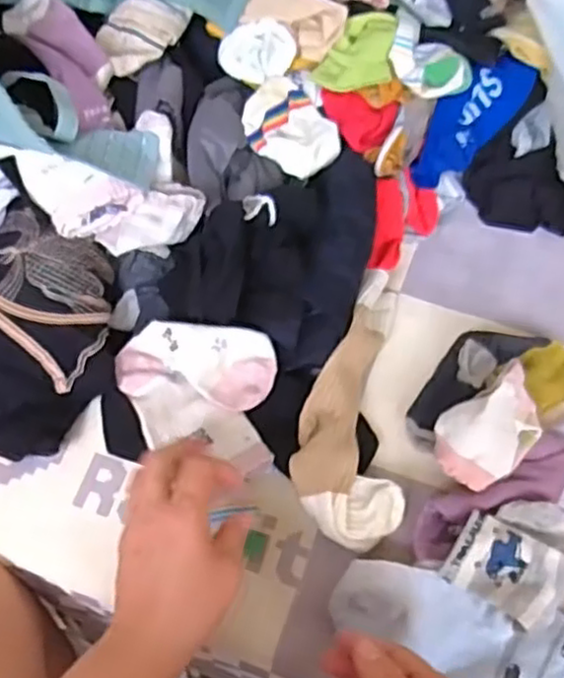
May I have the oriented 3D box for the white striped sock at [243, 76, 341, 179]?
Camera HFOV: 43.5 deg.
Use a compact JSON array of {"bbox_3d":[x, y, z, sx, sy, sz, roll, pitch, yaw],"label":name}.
[{"bbox_3d":[0.008,-0.193,0.643,0.076,0.035,0.088,-30,64,-17],"label":"white striped sock"}]

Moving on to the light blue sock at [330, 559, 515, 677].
[{"bbox_3d":[0.098,0.198,0.498,0.123,0.034,0.061,27,61,-3],"label":"light blue sock"}]

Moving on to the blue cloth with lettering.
[{"bbox_3d":[0.196,-0.219,0.700,0.047,0.078,0.164,37,65,20],"label":"blue cloth with lettering"}]

